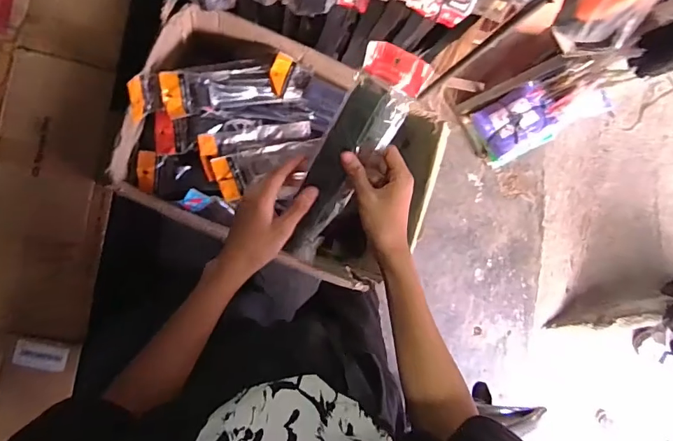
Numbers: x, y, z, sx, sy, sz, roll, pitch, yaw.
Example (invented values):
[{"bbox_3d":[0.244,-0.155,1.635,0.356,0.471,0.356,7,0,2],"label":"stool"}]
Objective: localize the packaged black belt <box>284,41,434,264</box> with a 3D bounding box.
[{"bbox_3d":[0.011,-0.068,0.552,0.071,0.021,0.289,25,114,-9],"label":"packaged black belt"}]

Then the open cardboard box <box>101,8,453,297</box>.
[{"bbox_3d":[-0.093,-0.127,0.913,0.553,0.228,0.378,22,88,-9],"label":"open cardboard box"}]

